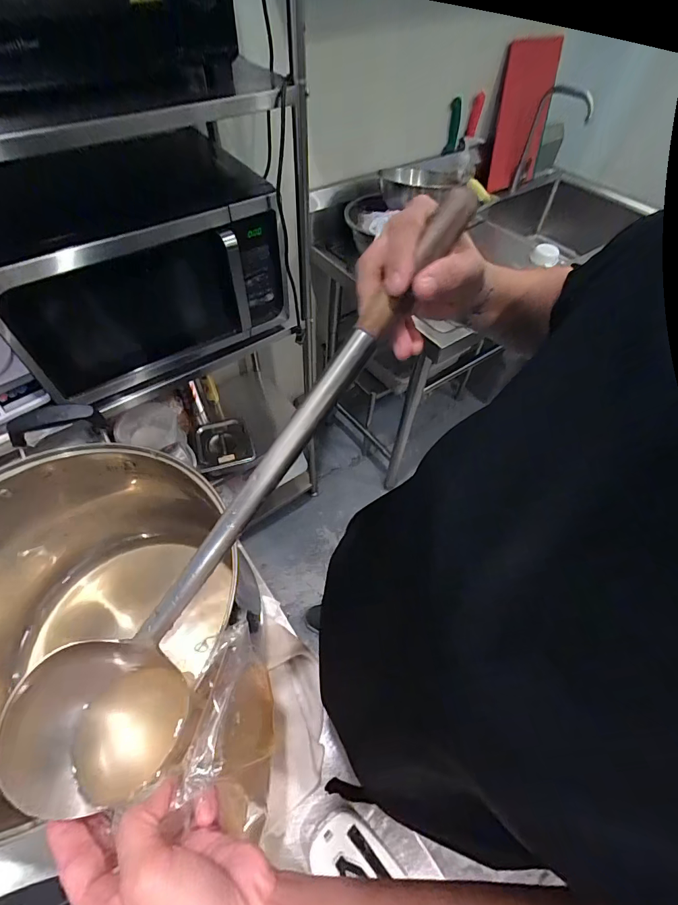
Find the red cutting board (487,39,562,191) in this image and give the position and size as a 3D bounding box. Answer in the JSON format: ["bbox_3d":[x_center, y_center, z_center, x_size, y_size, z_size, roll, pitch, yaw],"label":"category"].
[{"bbox_3d":[0.591,-1.066,1.268,0.279,0.360,0.021,-32,50,-23],"label":"red cutting board"}]

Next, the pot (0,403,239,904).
[{"bbox_3d":[-0.270,0.194,0.452,0.310,0.288,0.334,20,56,11],"label":"pot"}]

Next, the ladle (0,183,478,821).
[{"bbox_3d":[-0.045,0.023,0.258,0.089,0.083,0.448,35,91,20],"label":"ladle"}]

